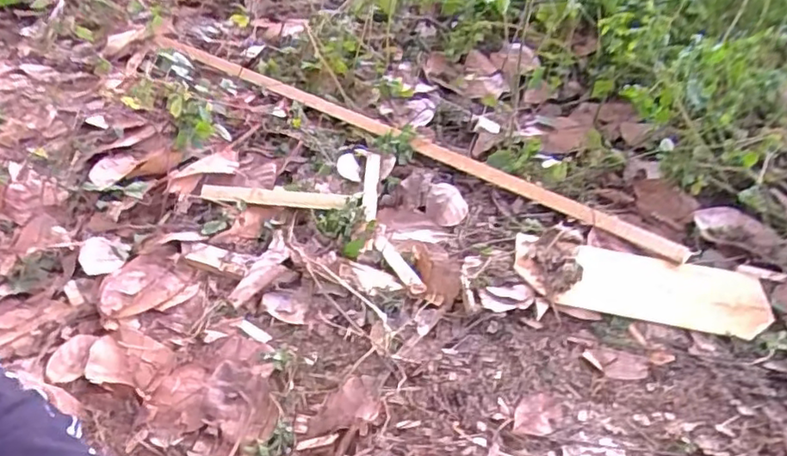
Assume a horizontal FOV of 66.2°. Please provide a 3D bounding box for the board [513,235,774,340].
[{"bbox_3d":[0.308,0.069,0.748,0.310,0.013,0.111,11,42,3],"label":"board"}]

